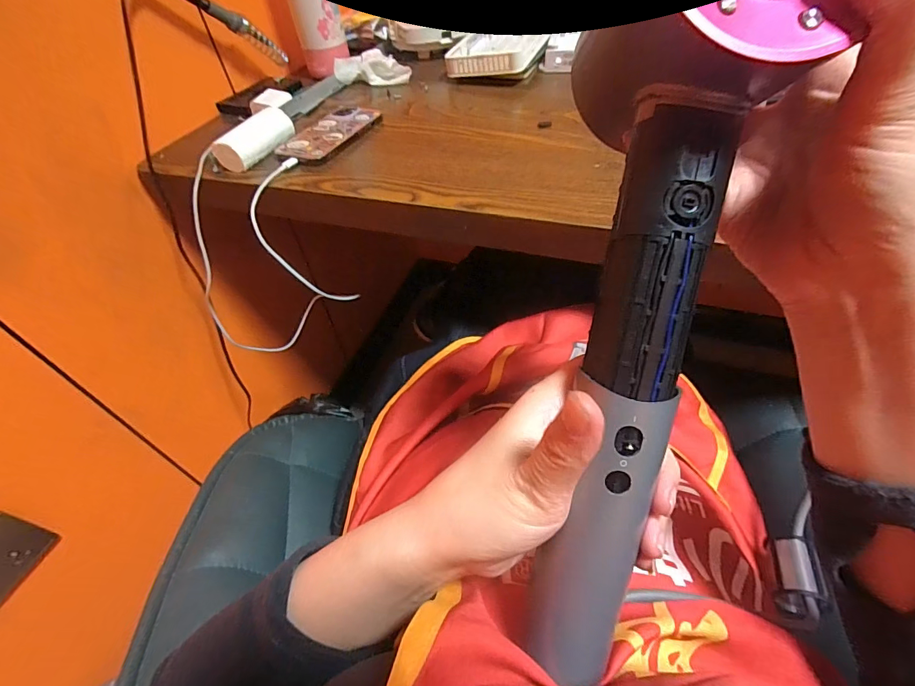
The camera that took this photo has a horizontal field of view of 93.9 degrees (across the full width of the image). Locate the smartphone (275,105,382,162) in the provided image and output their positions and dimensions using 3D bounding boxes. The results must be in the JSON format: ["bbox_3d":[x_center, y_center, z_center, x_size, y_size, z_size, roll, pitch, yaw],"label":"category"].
[{"bbox_3d":[-0.156,-0.256,0.525,0.071,0.015,0.137,18,52,20],"label":"smartphone"}]

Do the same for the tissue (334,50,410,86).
[{"bbox_3d":[-0.127,-0.418,0.649,0.110,0.035,0.048,-1,48,5],"label":"tissue"}]

